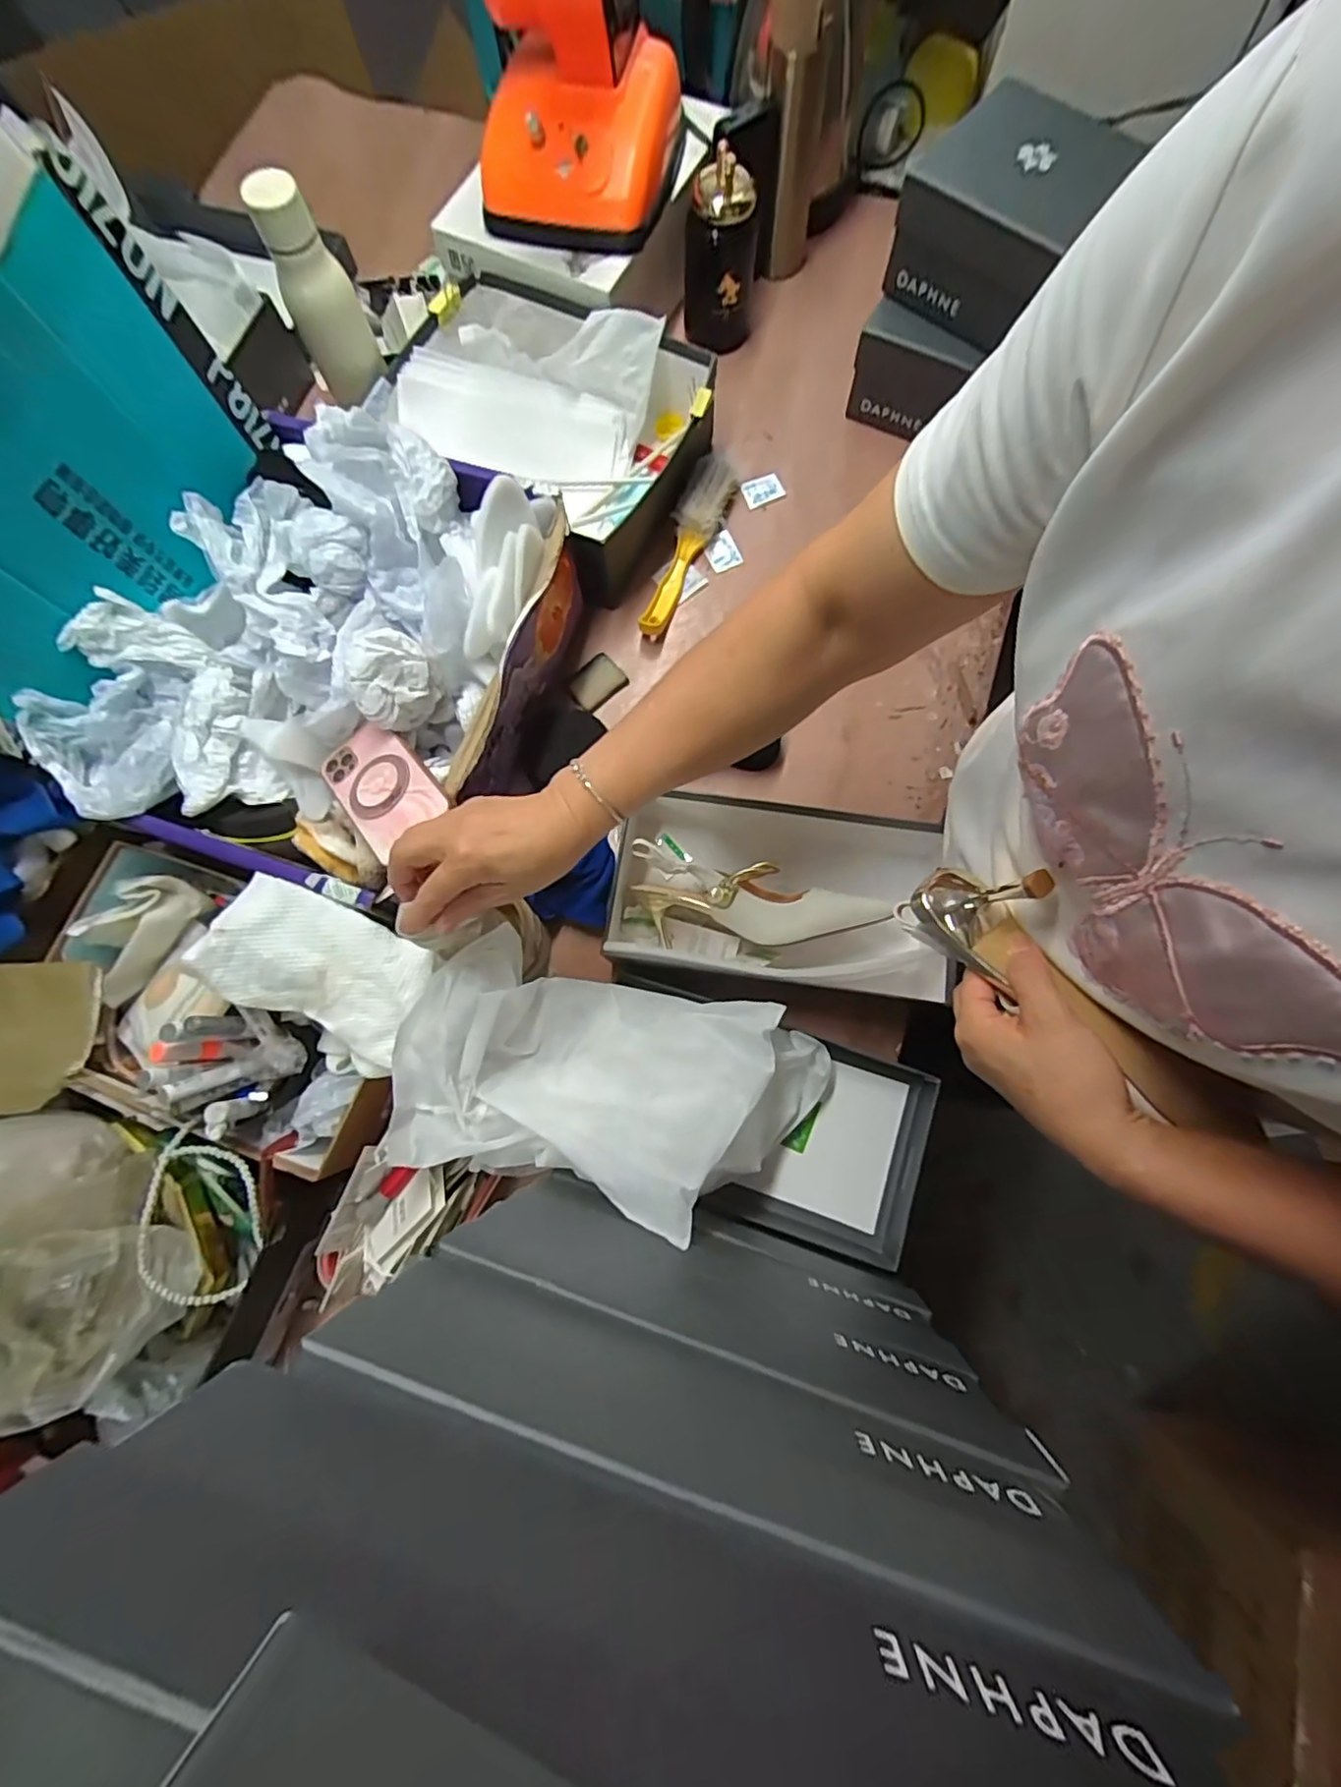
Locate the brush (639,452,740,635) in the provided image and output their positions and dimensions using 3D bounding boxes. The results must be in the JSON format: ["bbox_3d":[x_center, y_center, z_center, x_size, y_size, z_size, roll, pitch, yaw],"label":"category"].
[{"bbox_3d":[0.020,-0.394,0.697,0.049,0.039,0.237,22,79,6],"label":"brush"}]

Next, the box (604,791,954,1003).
[{"bbox_3d":[0.098,0.001,0.579,0.302,0.086,0.164,8,78,3],"label":"box"}]

